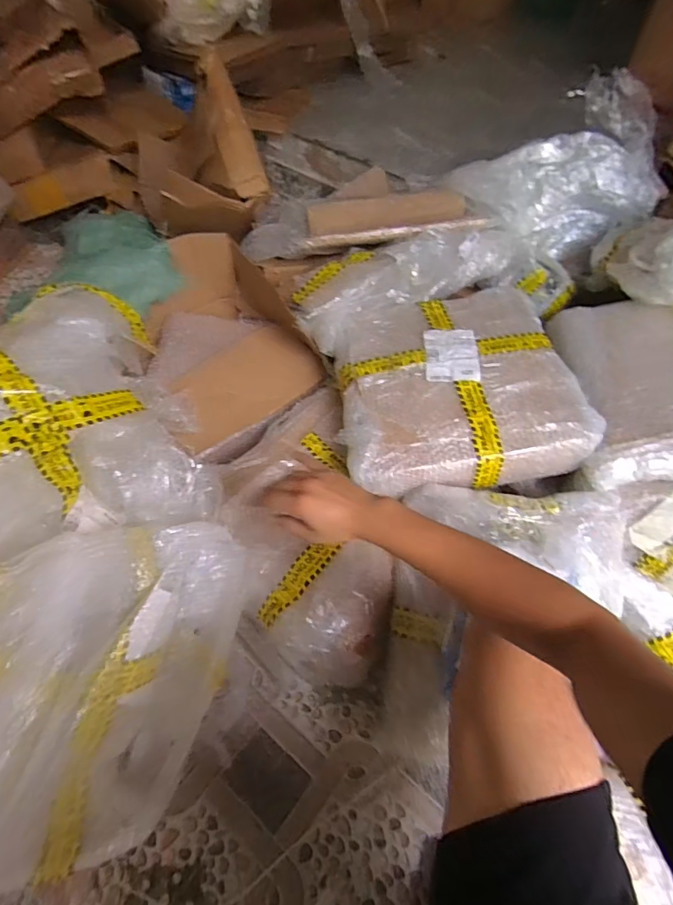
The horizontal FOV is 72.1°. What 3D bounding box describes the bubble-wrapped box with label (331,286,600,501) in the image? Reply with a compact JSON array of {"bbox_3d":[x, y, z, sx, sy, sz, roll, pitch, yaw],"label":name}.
[{"bbox_3d":[0.205,-0.130,0.867,0.403,0.104,0.390,-6,56,-7],"label":"bubble-wrapped box with label"}]

